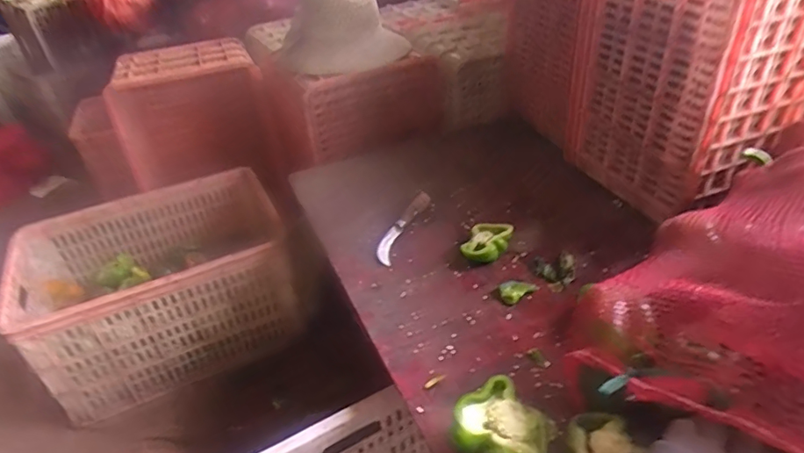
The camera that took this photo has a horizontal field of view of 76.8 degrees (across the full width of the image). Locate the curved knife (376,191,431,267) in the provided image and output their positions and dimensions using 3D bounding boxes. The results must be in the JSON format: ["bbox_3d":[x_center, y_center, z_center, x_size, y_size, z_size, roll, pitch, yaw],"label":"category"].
[{"bbox_3d":[0.003,-0.004,0.890,0.033,0.019,0.200,11,39,21],"label":"curved knife"}]

